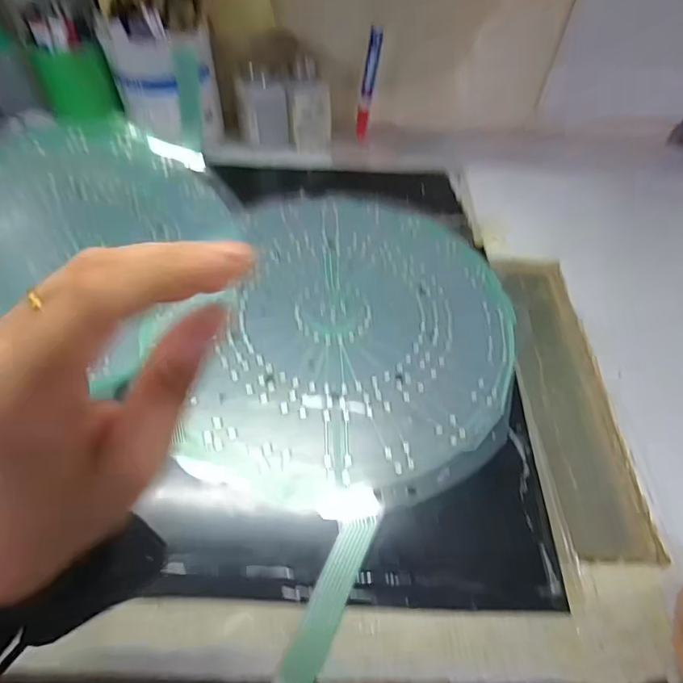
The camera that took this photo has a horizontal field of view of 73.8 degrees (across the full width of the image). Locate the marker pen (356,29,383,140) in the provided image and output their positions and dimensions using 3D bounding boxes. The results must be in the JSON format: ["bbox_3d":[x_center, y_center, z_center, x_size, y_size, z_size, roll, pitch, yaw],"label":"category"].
[{"bbox_3d":[0.032,-0.306,0.559,0.018,0.139,0.011,-3,54,-8],"label":"marker pen"}]

